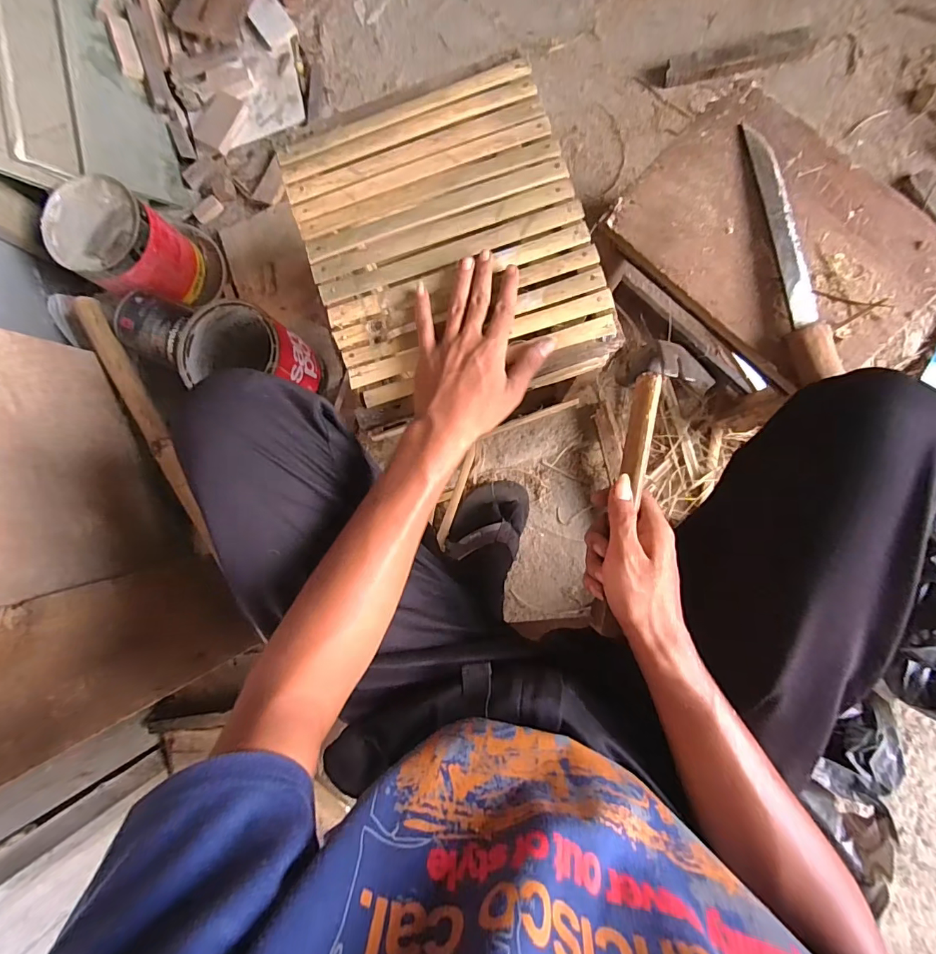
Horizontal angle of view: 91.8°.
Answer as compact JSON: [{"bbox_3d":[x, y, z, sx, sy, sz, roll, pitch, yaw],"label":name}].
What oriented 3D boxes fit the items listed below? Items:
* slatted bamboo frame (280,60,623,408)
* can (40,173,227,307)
[{"bbox_3d":[-0.020,-0.227,0.447,0.258,0.035,0.296,-18,84,7],"label":"slatted bamboo frame"},{"bbox_3d":[-0.548,-0.383,0.751,0.178,0.152,0.162,-1,86,8],"label":"can"}]

